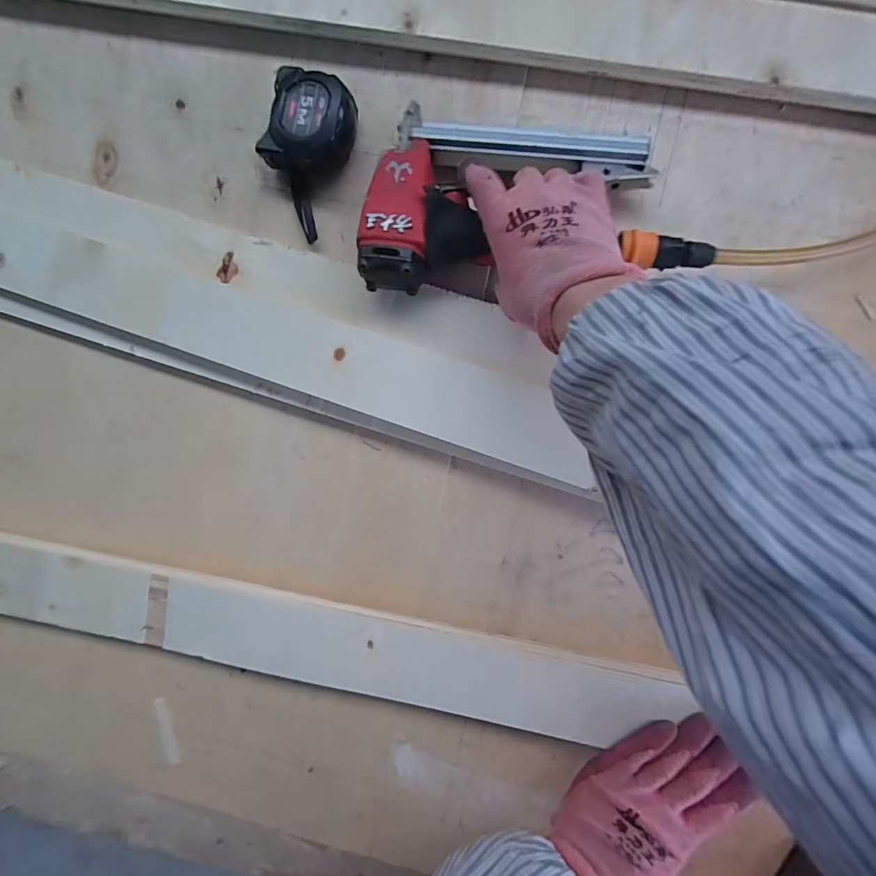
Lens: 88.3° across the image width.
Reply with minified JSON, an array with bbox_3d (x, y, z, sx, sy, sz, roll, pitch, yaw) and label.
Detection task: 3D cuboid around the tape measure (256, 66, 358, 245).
[{"bbox_3d":[-0.108,-0.220,0.353,0.075,0.041,0.112,20,96,2],"label":"tape measure"}]

